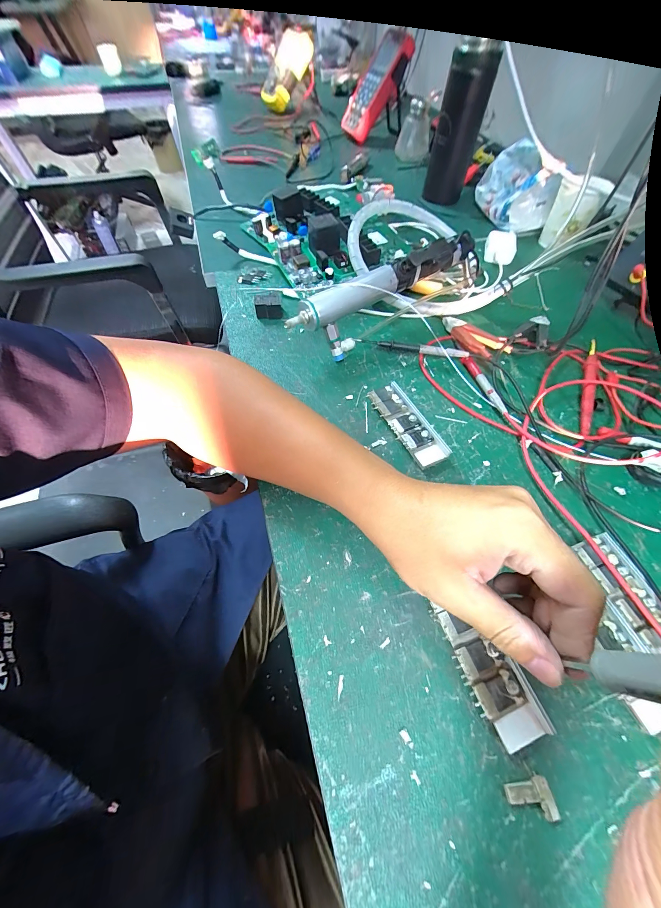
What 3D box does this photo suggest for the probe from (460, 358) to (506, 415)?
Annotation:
[{"bbox_3d":[0.166,-0.075,0.337,0.011,0.014,0.084,-12,58,-7],"label":"probe"}]

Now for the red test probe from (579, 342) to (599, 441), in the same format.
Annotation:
[{"bbox_3d":[0.282,-0.073,0.339,0.014,0.010,0.152,24,61,14],"label":"red test probe"}]

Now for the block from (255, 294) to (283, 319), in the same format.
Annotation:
[{"bbox_3d":[-0.078,-0.185,0.392,0.033,0.022,0.024,-9,58,-6],"label":"block"}]

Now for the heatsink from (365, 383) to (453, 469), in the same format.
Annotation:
[{"bbox_3d":[0.075,-0.029,0.303,0.036,0.016,0.095,-26,61,-16],"label":"heatsink"}]

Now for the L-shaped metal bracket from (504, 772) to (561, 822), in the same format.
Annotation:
[{"bbox_3d":[0.112,0.193,0.173,0.025,0.005,0.017,-9,58,-6],"label":"L-shaped metal bracket"}]

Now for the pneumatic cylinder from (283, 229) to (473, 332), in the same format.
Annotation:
[{"bbox_3d":[0.069,-0.195,0.344,0.260,0.041,0.028,-27,61,-16],"label":"pneumatic cylinder"}]

